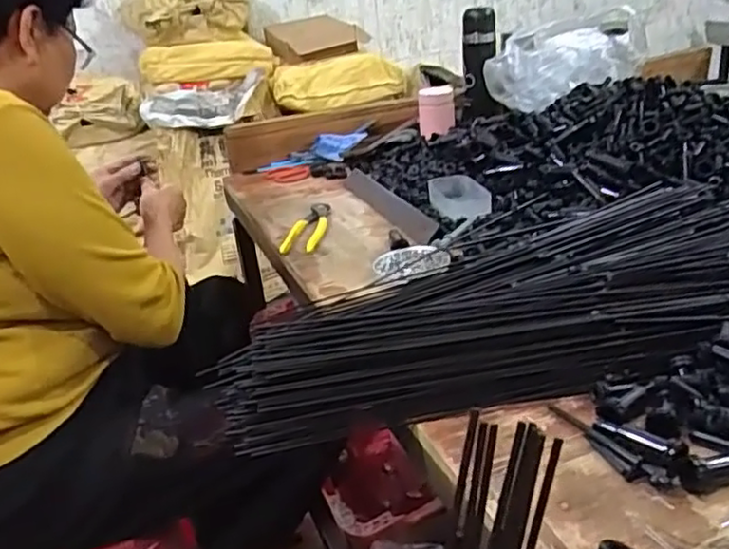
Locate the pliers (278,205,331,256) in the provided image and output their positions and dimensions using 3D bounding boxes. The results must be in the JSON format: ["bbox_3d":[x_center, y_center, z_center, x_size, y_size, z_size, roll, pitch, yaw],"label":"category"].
[{"bbox_3d":[-0.080,-0.067,0.961,0.050,0.018,0.153,-1,26,11],"label":"pliers"}]

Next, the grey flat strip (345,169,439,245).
[{"bbox_3d":[0.035,-0.108,1.013,0.042,0.008,0.327,-37,32,-2],"label":"grey flat strip"}]

